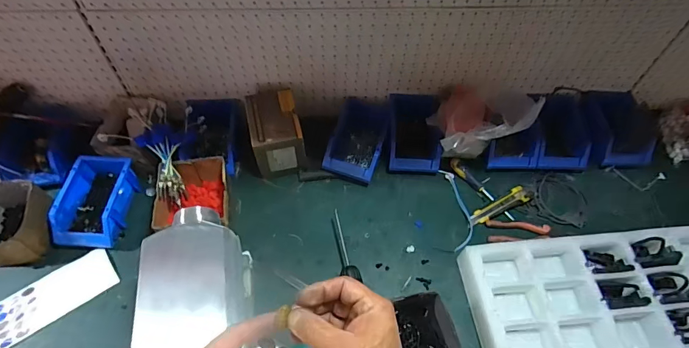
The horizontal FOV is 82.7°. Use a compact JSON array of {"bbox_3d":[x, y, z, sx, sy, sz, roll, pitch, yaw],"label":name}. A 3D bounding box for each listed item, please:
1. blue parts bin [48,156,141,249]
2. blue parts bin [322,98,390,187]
[{"bbox_3d":[-0.510,0.054,0.810,0.117,0.069,0.186,5,56,1],"label":"blue parts bin"},{"bbox_3d":[0.033,-0.080,0.926,0.117,0.082,0.205,14,57,7],"label":"blue parts bin"}]

